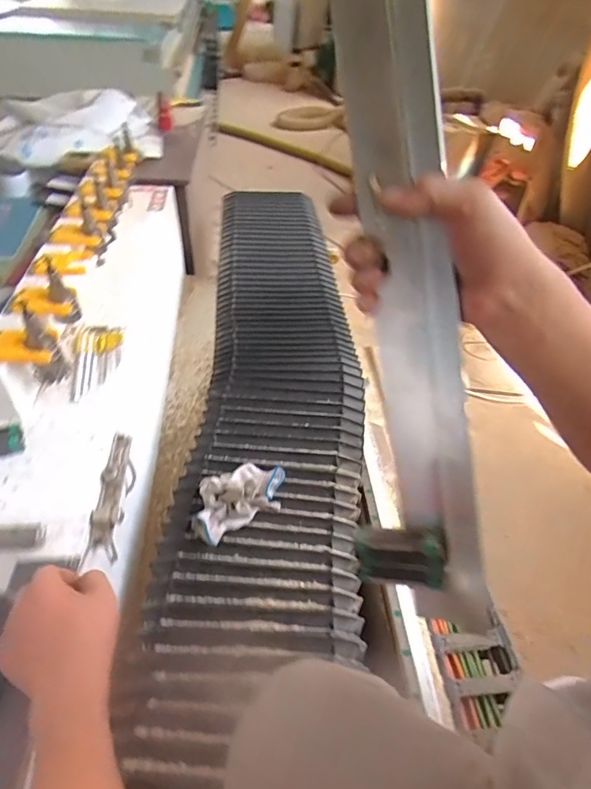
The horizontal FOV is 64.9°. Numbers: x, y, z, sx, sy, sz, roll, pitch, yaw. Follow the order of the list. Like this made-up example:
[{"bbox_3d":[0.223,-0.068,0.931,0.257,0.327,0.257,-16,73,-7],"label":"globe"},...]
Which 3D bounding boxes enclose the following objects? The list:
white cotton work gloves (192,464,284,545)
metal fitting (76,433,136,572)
[{"bbox_3d":[-0.103,0.187,0.853,0.187,0.059,0.107,-25,52,-27],"label":"white cotton work gloves"},{"bbox_3d":[-0.276,0.139,0.718,0.047,0.039,0.203,1,45,-4],"label":"metal fitting"}]

